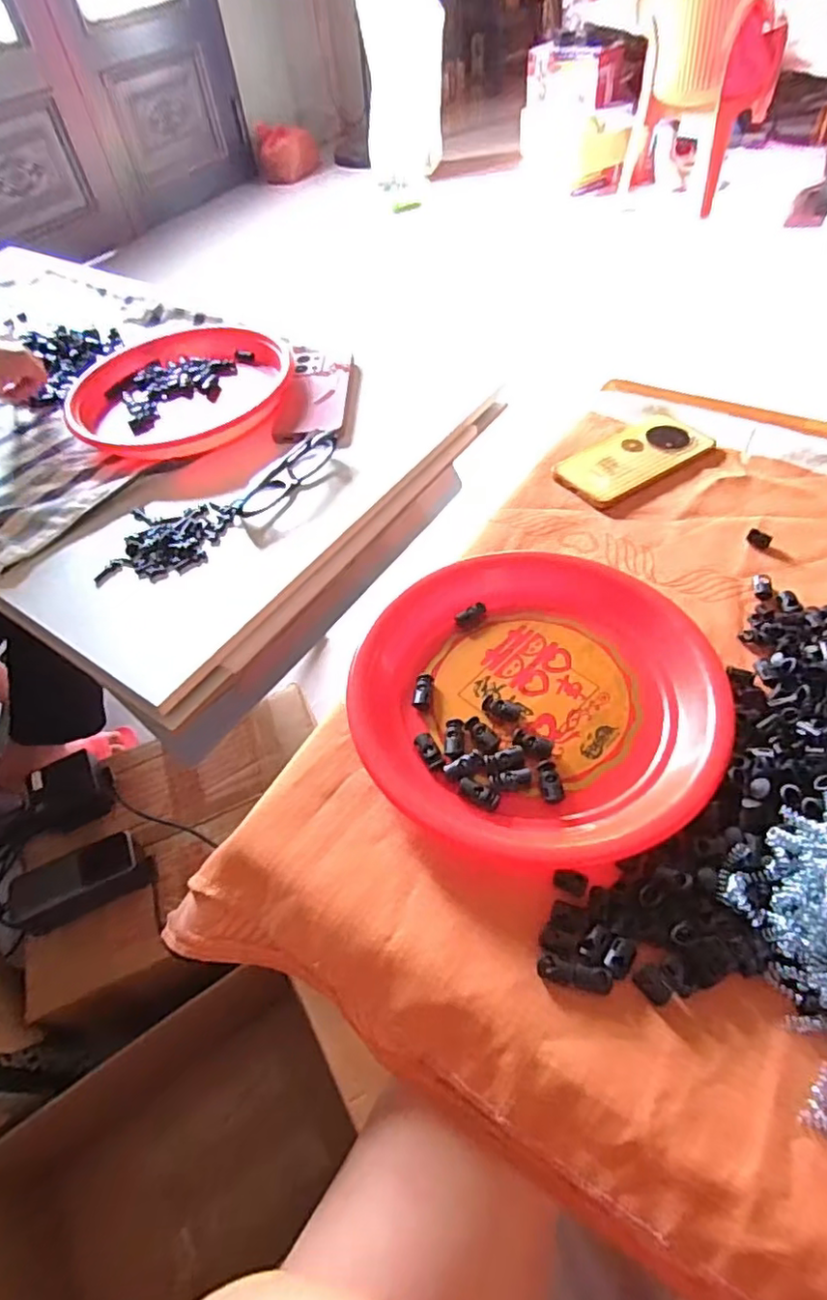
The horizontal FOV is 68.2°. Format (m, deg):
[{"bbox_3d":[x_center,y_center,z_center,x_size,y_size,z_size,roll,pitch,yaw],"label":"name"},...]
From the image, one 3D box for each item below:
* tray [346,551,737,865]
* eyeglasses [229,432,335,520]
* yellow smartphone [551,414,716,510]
[{"bbox_3d":[0.086,0.027,0.441,0.252,0.024,0.238,15,55,15],"label":"tray"},{"bbox_3d":[-0.121,-0.175,0.605,0.036,0.022,0.136,31,61,25],"label":"eyeglasses"},{"bbox_3d":[0.222,-0.197,0.619,0.162,0.006,0.078,-30,56,-17],"label":"yellow smartphone"}]

